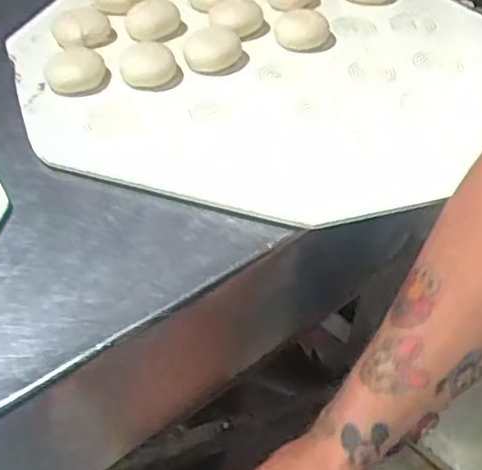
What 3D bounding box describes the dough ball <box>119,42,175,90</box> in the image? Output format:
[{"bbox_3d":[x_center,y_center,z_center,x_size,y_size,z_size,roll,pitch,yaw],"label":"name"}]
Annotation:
[{"bbox_3d":[-0.080,-0.147,0.553,0.045,0.021,0.060,-7,46,-10],"label":"dough ball"}]

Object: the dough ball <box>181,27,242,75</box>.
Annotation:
[{"bbox_3d":[-0.025,-0.164,0.572,0.049,0.019,0.055,-1,45,-4],"label":"dough ball"}]

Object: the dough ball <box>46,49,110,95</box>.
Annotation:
[{"bbox_3d":[-0.136,-0.136,0.536,0.048,0.021,0.052,-2,45,-5],"label":"dough ball"}]

